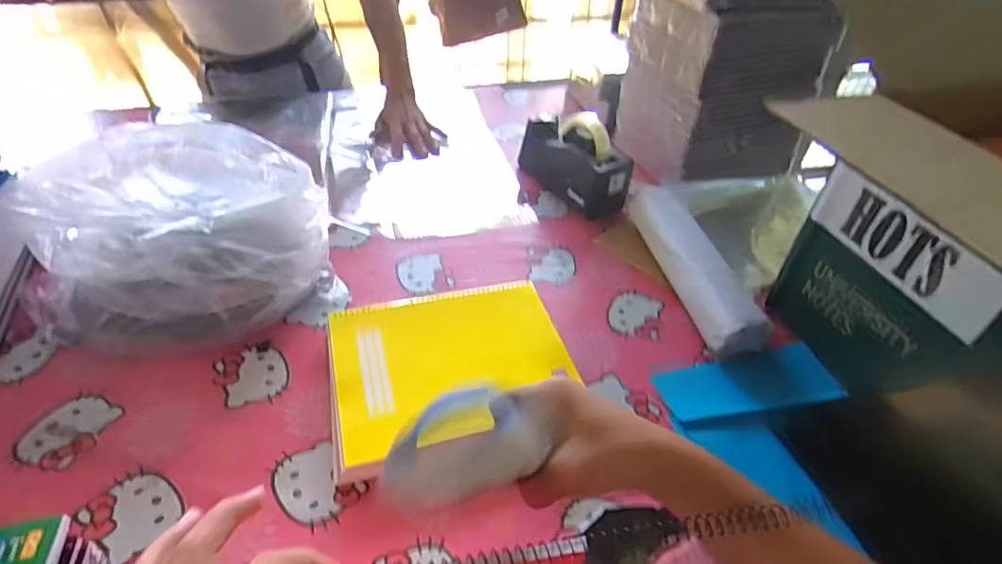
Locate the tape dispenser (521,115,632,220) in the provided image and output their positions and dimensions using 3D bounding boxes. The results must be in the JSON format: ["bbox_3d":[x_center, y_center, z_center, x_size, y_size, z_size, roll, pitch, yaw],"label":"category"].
[{"bbox_3d":[0.115,-0.203,0.890,0.079,0.119,0.203,-22,48,-27],"label":"tape dispenser"}]

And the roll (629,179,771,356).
[{"bbox_3d":[0.259,-0.030,0.750,0.071,0.061,0.311,-4,42,-10],"label":"roll"}]

